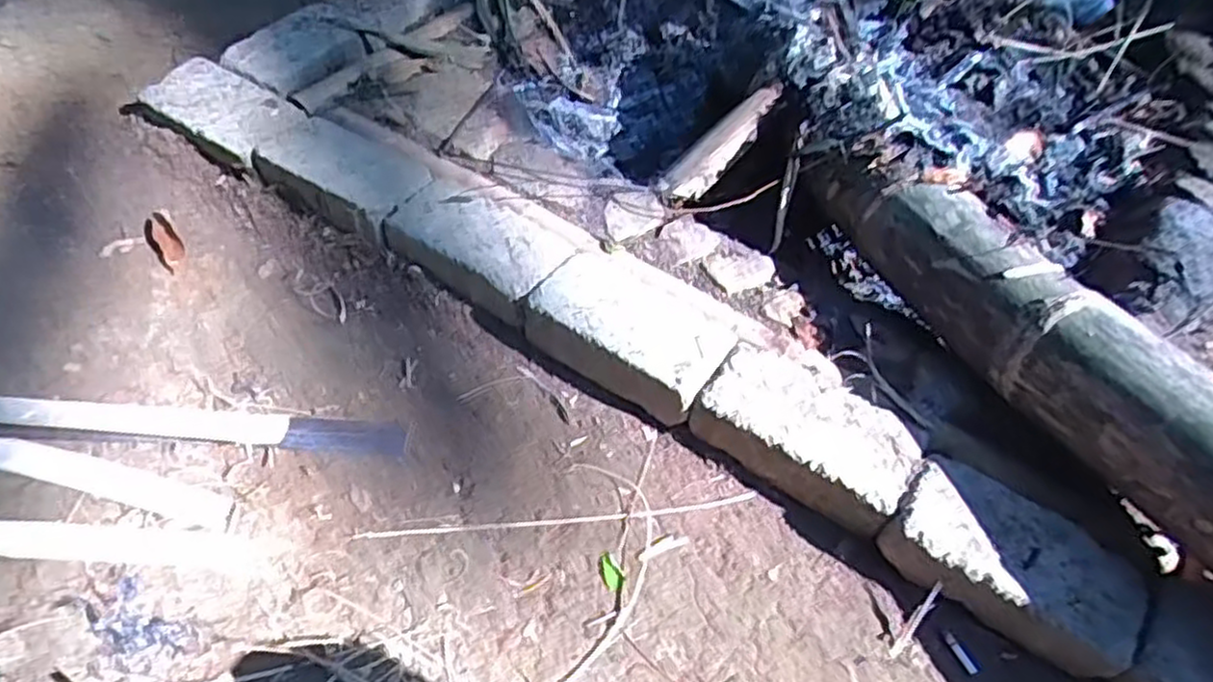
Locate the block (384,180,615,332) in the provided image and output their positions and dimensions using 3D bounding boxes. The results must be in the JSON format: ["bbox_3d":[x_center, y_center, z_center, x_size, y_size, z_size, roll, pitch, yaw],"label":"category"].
[{"bbox_3d":[-0.132,-0.119,0.894,0.205,0.067,0.152,28,54,19],"label":"block"}]

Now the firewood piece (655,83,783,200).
[{"bbox_3d":[0.151,-0.267,1.012,0.218,0.042,0.074,-46,63,-5],"label":"firewood piece"}]

